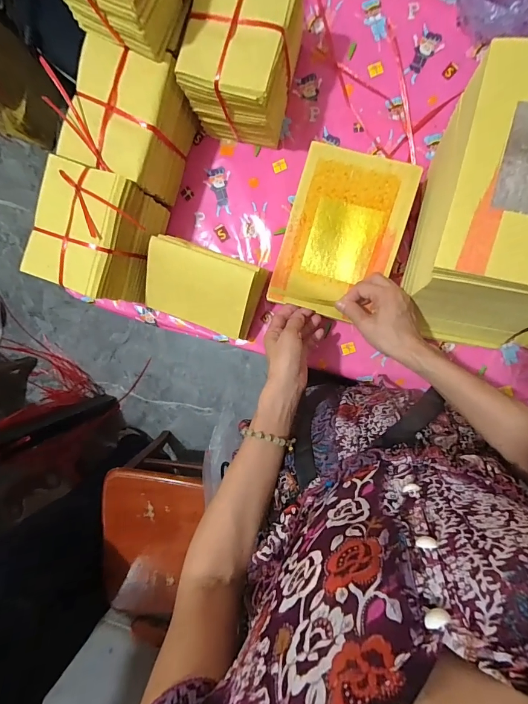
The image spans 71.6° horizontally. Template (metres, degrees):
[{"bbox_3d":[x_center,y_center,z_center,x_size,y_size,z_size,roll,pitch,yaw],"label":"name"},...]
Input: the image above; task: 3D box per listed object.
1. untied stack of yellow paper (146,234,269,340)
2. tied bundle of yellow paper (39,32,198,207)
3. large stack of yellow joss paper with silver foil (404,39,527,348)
[{"bbox_3d":[-0.094,-0.095,0.561,0.175,0.035,0.122,19,121,-2],"label":"untied stack of yellow paper"},{"bbox_3d":[-0.192,-0.319,0.542,0.134,0.151,0.153,15,94,5],"label":"tied bundle of yellow paper"},{"bbox_3d":[0.284,-0.150,0.451,0.172,0.226,0.278,10,93,5],"label":"large stack of yellow joss paper with silver foil"}]

